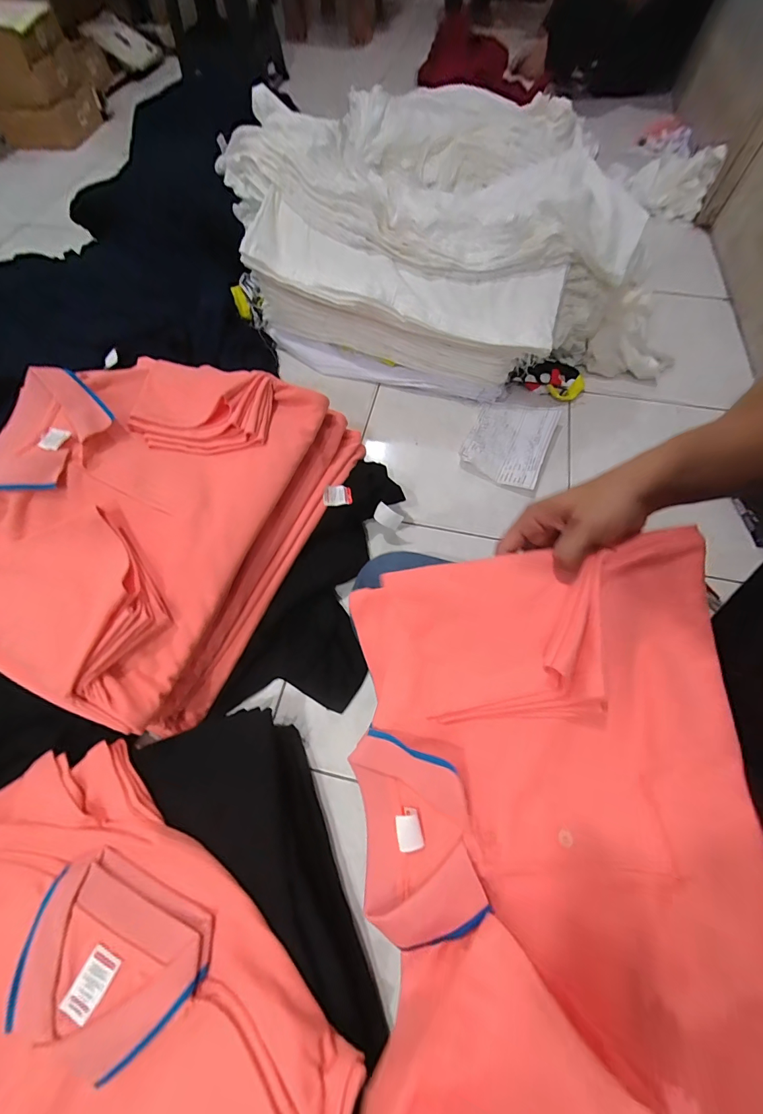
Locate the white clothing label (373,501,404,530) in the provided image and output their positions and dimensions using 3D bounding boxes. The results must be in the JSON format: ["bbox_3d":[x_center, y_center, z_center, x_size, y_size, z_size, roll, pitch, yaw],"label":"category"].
[{"bbox_3d":[0.010,-0.064,0.620,0.045,0.008,0.030,32,110,-2],"label":"white clothing label"}]

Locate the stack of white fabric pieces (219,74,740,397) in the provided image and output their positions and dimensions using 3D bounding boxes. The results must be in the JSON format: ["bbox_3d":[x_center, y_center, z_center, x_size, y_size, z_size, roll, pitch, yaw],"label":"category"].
[{"bbox_3d":[0.143,-0.568,0.776,0.882,0.308,0.383,14,65,7],"label":"stack of white fabric pieces"}]

